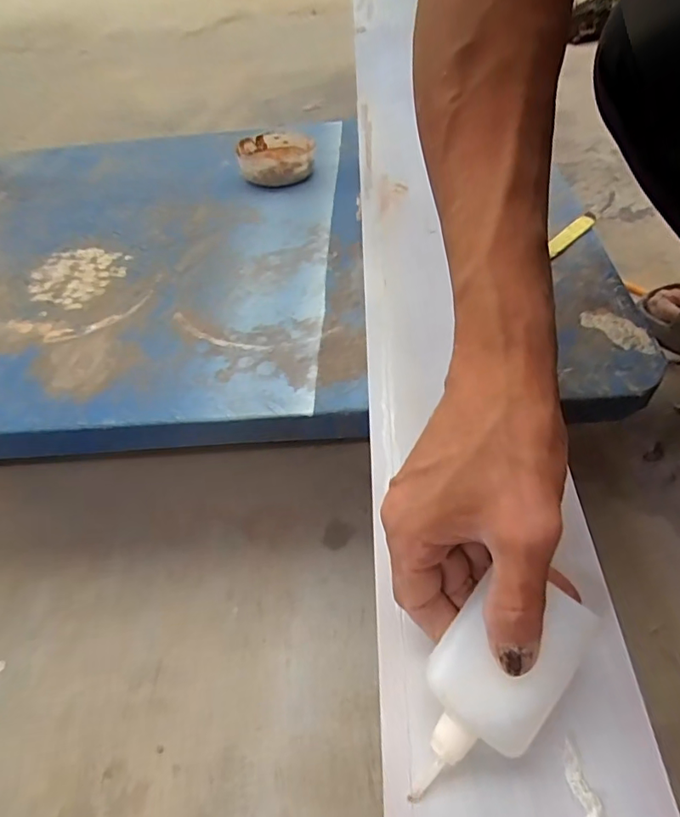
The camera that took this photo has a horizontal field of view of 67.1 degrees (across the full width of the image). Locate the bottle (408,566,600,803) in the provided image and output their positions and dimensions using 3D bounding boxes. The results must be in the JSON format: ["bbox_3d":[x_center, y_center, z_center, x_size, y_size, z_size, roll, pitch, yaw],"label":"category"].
[{"bbox_3d":[0.067,0.127,0.237,0.051,0.028,0.104,36,77,26],"label":"bottle"}]

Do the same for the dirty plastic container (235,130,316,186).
[{"bbox_3d":[-0.082,-0.325,0.668,0.100,0.034,0.098,-14,49,-5],"label":"dirty plastic container"}]

